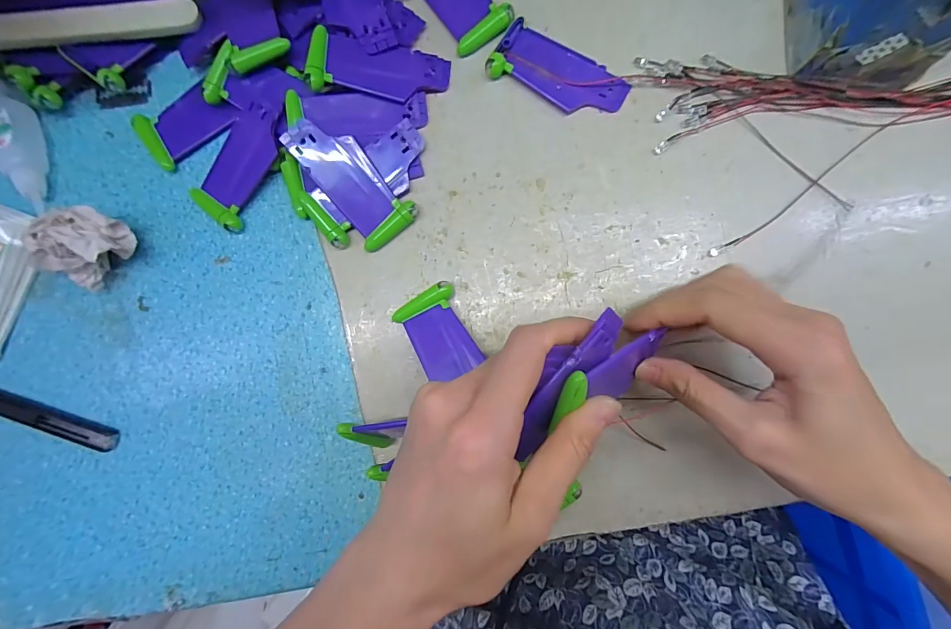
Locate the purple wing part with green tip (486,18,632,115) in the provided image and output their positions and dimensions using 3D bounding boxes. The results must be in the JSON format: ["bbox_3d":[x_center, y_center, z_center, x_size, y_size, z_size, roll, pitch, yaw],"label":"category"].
[{"bbox_3d":[0.055,-0.158,0.269,0.088,0.009,0.039,30,91,5],"label":"purple wing part with green tip"}]

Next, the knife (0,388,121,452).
[{"bbox_3d":[-0.321,0.066,0.284,0.147,0.008,0.018,16,90,5],"label":"knife"}]

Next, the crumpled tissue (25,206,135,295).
[{"bbox_3d":[-0.256,-0.046,0.267,0.051,0.044,0.049,-24,87,3],"label":"crumpled tissue"}]

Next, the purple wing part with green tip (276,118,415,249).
[{"bbox_3d":[-0.083,-0.087,0.265,0.039,0.008,0.090,-44,99,2],"label":"purple wing part with green tip"}]

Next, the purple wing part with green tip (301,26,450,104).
[{"bbox_3d":[-0.063,-0.162,0.268,0.090,0.007,0.040,3,89,-9],"label":"purple wing part with green tip"}]

